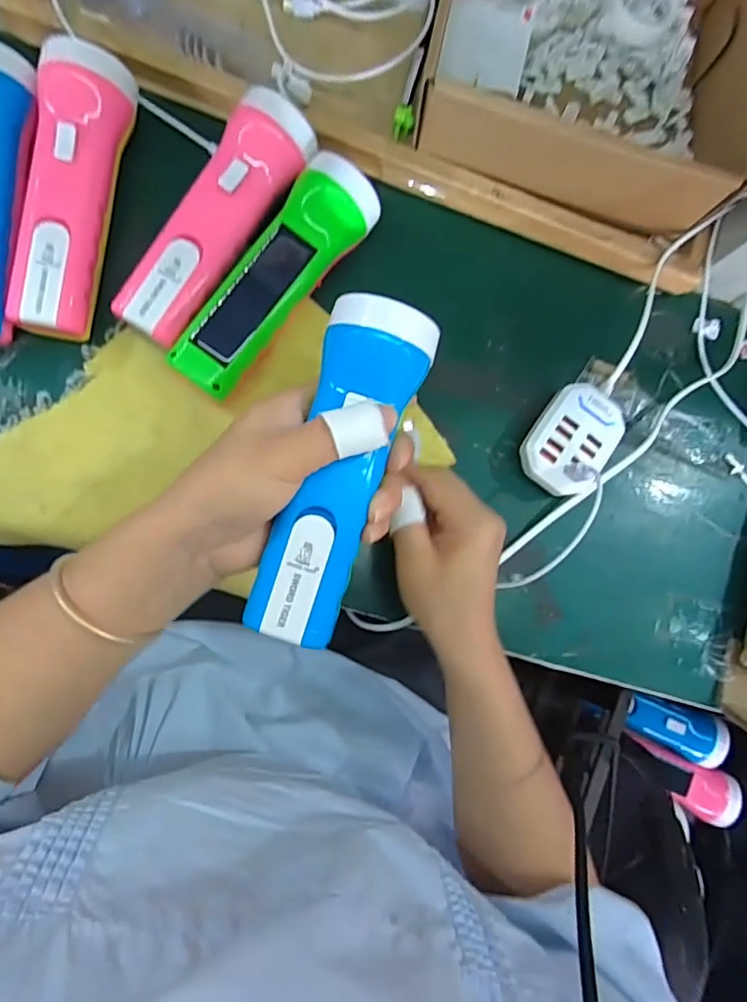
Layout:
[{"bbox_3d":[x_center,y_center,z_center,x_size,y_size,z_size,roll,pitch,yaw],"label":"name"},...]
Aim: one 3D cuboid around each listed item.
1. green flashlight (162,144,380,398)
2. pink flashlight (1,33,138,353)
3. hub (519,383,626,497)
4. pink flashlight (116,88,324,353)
[{"bbox_3d":[-0.061,-0.136,0.348,0.051,0.043,0.162,34,81,-5],"label":"green flashlight"},{"bbox_3d":[-0.184,-0.183,0.334,0.050,0.040,0.168,12,84,-8],"label":"pink flashlight"},{"bbox_3d":[0.135,-0.043,0.384,0.053,0.028,0.081,36,79,-4],"label":"hub"},{"bbox_3d":[-0.096,-0.169,0.343,0.049,0.041,0.161,31,82,-6],"label":"pink flashlight"}]

